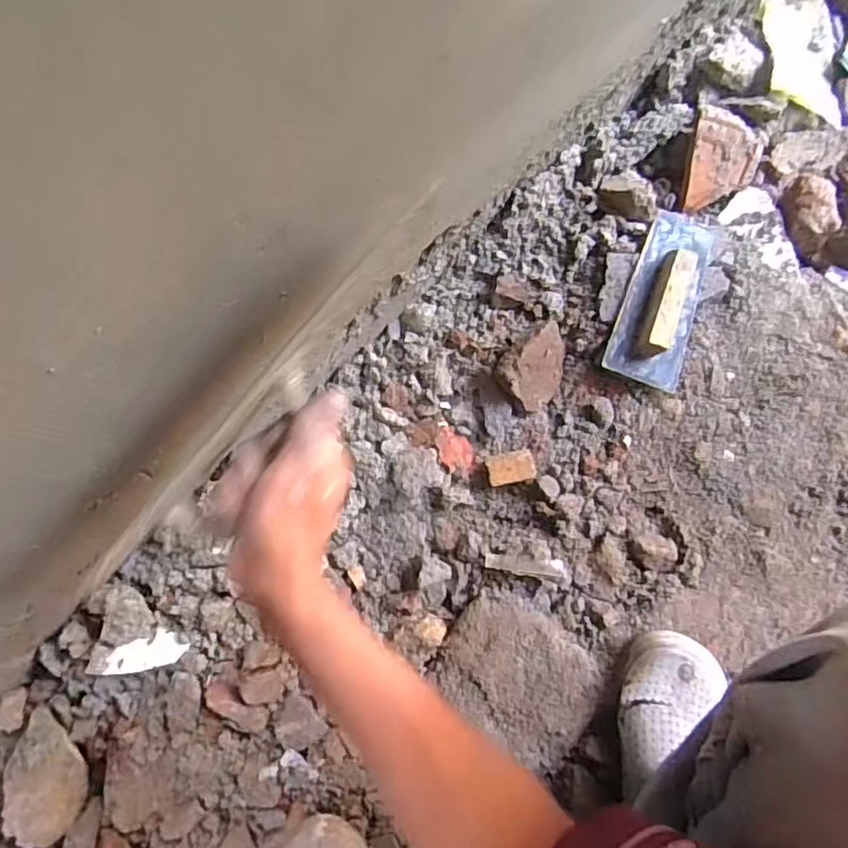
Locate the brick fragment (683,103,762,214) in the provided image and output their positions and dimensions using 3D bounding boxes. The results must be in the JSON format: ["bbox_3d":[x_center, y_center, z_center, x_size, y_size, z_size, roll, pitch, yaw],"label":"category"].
[{"bbox_3d":[0.327,-0.292,0.669,0.089,0.030,0.099,-5,115,-10],"label":"brick fragment"}]

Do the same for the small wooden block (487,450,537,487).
[{"bbox_3d":[0.088,0.045,0.611,0.047,0.018,0.030,-11,80,0],"label":"small wooden block"}]

